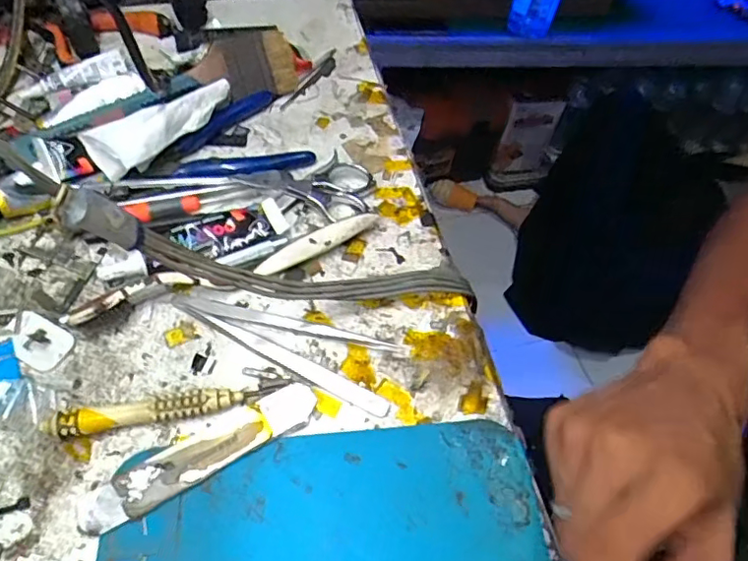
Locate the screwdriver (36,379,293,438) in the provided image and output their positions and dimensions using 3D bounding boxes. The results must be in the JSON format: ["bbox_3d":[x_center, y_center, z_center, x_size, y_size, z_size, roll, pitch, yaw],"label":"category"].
[{"bbox_3d":[-0.101,0.064,0.281,0.113,0.013,0.012,-7,57,-8],"label":"screwdriver"}]

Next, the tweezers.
[{"bbox_3d":[-0.047,0.029,0.311,0.131,0.006,0.040,23,58,12],"label":"tweezers"}]

